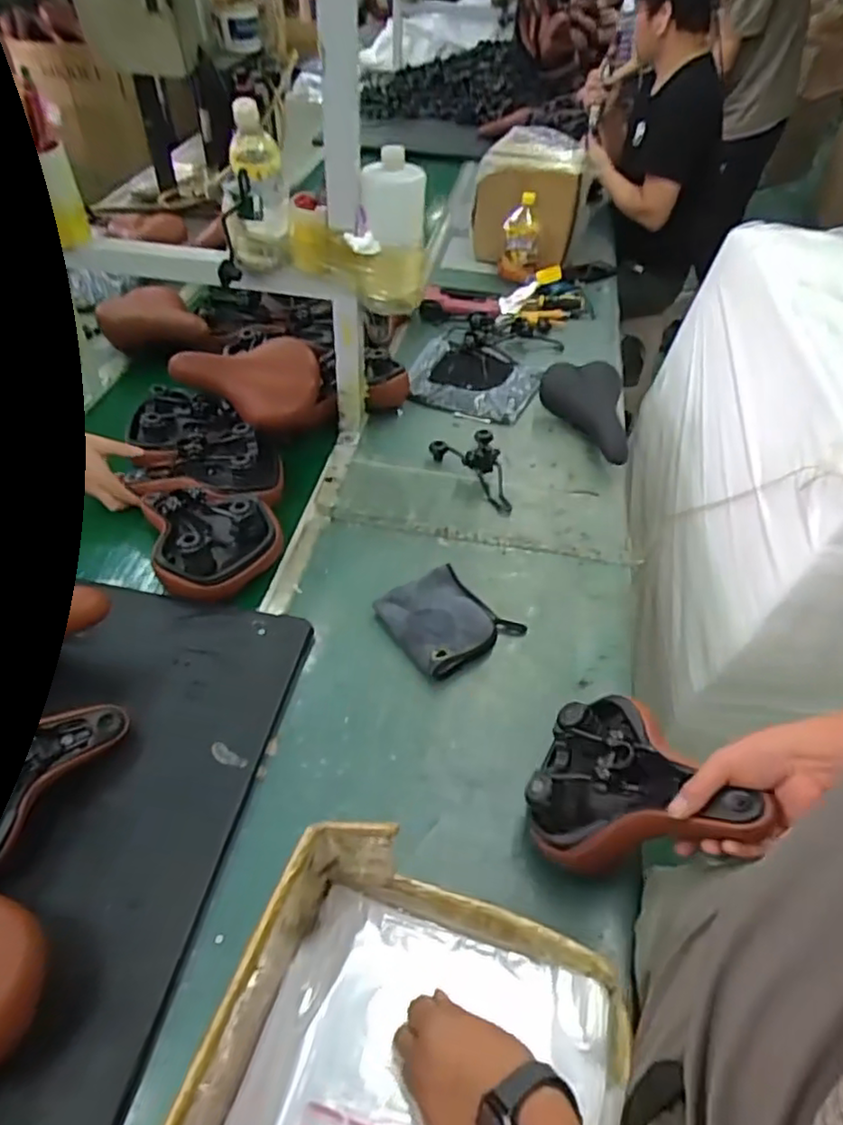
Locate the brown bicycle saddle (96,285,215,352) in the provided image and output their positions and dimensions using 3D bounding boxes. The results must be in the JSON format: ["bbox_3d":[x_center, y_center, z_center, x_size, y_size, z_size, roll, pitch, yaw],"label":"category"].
[{"bbox_3d":[-0.581,-0.526,1.415,0.220,0.102,0.135,-11,49,-13],"label":"brown bicycle saddle"}]

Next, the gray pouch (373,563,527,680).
[{"bbox_3d":[0.037,0.076,0.925,0.153,0.029,0.150,-29,55,-27],"label":"gray pouch"}]

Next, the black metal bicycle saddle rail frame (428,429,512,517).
[{"bbox_3d":[0.083,-0.174,1.135,0.121,0.067,0.205,-3,48,-6],"label":"black metal bicycle saddle rail frame"}]

